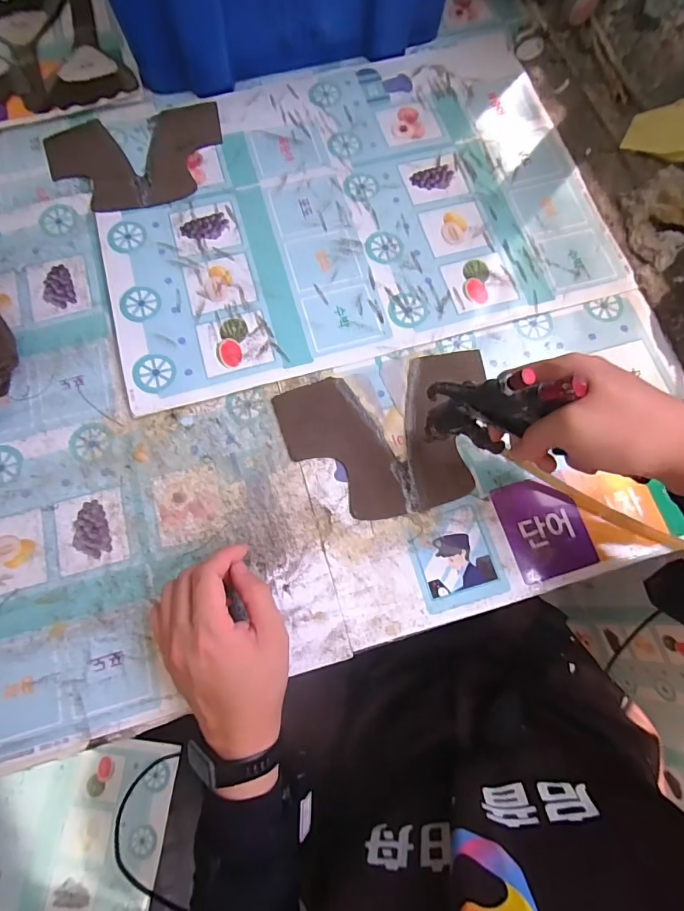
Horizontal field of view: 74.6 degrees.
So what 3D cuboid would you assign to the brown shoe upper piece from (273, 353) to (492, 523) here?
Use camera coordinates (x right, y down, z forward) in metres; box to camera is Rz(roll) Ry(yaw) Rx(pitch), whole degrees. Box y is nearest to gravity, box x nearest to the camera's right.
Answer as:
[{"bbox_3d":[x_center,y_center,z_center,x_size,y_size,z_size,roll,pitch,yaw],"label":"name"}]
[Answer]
[{"bbox_3d":[0.050,-0.017,0.415,0.197,0.005,0.138,-15,74,-4],"label":"brown shoe upper piece"}]

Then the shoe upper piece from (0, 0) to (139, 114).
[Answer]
[{"bbox_3d":[-0.375,-0.517,0.563,0.241,0.006,0.220,-2,73,1],"label":"shoe upper piece"}]

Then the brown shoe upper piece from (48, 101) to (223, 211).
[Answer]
[{"bbox_3d":[-0.231,-0.333,0.507,0.195,0.007,0.138,-14,70,-3],"label":"brown shoe upper piece"}]

